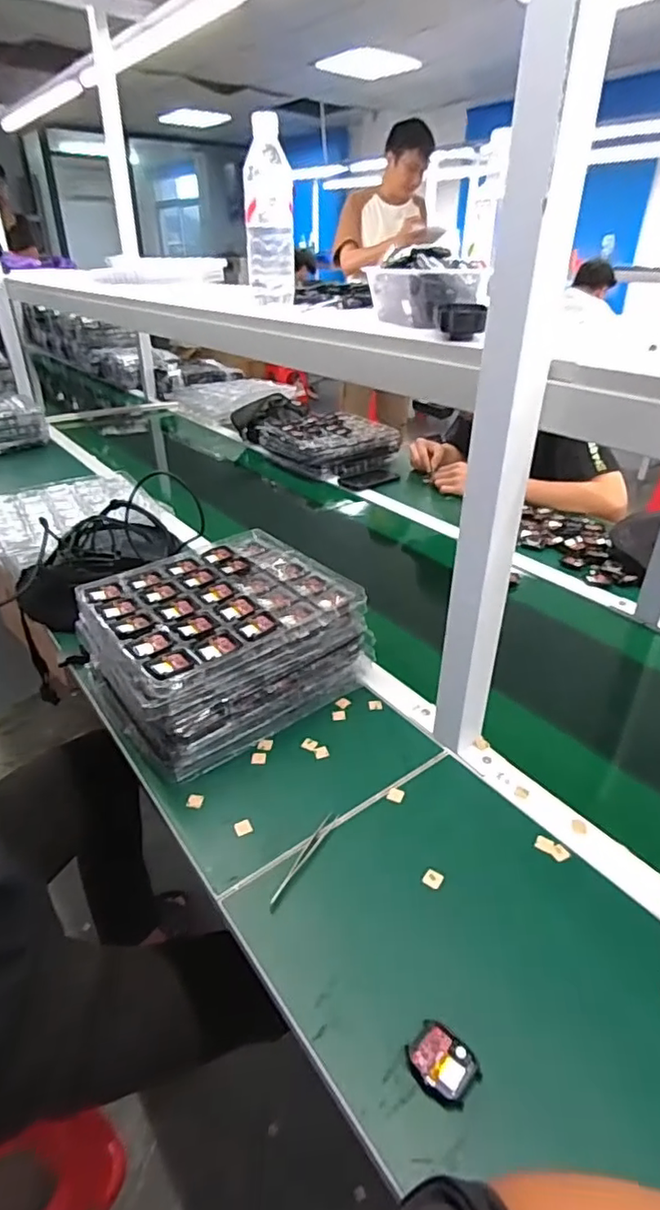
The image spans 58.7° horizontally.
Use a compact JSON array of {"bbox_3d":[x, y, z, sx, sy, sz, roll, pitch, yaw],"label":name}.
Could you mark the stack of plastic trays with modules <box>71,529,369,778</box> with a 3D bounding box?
[{"bbox_3d":[-0.142,0.036,0.770,0.296,0.117,0.278,-23,39,-33],"label":"stack of plastic trays with modules"}]

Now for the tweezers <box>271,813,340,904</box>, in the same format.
[{"bbox_3d":[-0.024,0.240,0.563,0.012,0.007,0.111,20,38,26],"label":"tweezers"}]

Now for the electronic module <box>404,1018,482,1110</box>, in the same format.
[{"bbox_3d":[0.081,0.332,0.422,0.041,0.024,0.047,-27,41,-37],"label":"electronic module"}]

